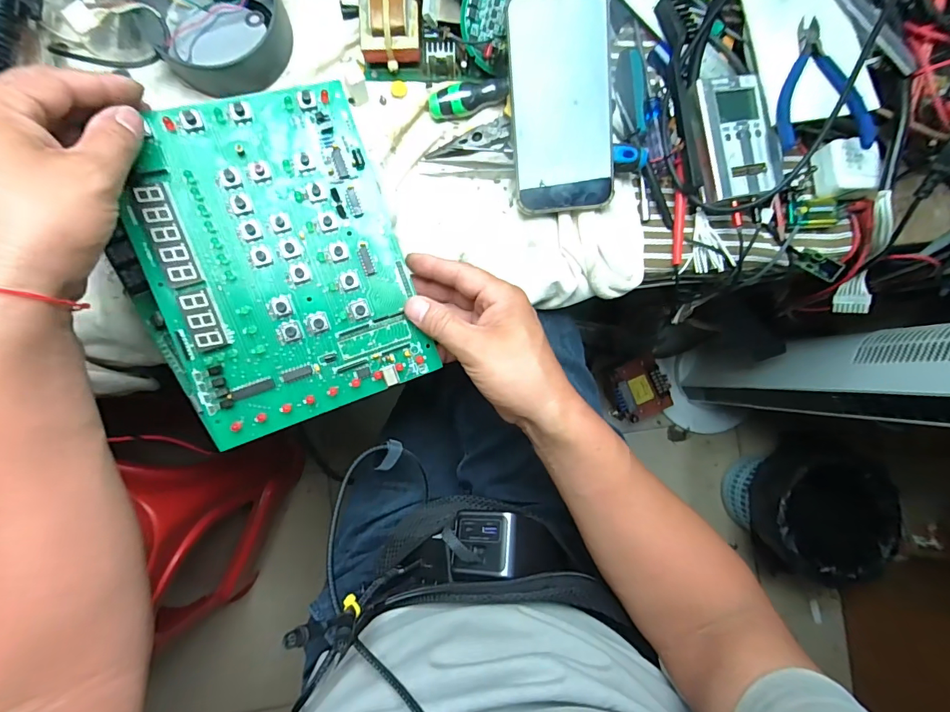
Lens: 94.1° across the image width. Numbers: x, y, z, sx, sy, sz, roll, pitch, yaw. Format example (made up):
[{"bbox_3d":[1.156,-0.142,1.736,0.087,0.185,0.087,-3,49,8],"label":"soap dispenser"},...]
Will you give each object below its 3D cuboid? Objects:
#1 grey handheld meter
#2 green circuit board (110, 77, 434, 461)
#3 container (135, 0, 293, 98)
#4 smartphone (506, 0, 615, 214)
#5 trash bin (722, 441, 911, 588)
[{"bbox_3d":[0.222,-0.186,0.382,0.055,0.026,0.100,-11,89,-5],"label":"grey handheld meter"},{"bbox_3d":[-0.130,-0.064,0.300,0.165,0.009,0.210,-21,97,-16],"label":"green circuit board"},{"bbox_3d":[-0.209,-0.277,0.359,0.103,0.038,0.112,0,88,-5],"label":"container"},{"bbox_3d":[0.069,-0.199,0.350,0.078,0.009,0.158,-5,99,3],"label":"smartphone"},{"bbox_3d":[0.728,0.337,0.988,0.310,0.229,0.257,7,87,-5],"label":"trash bin"}]

